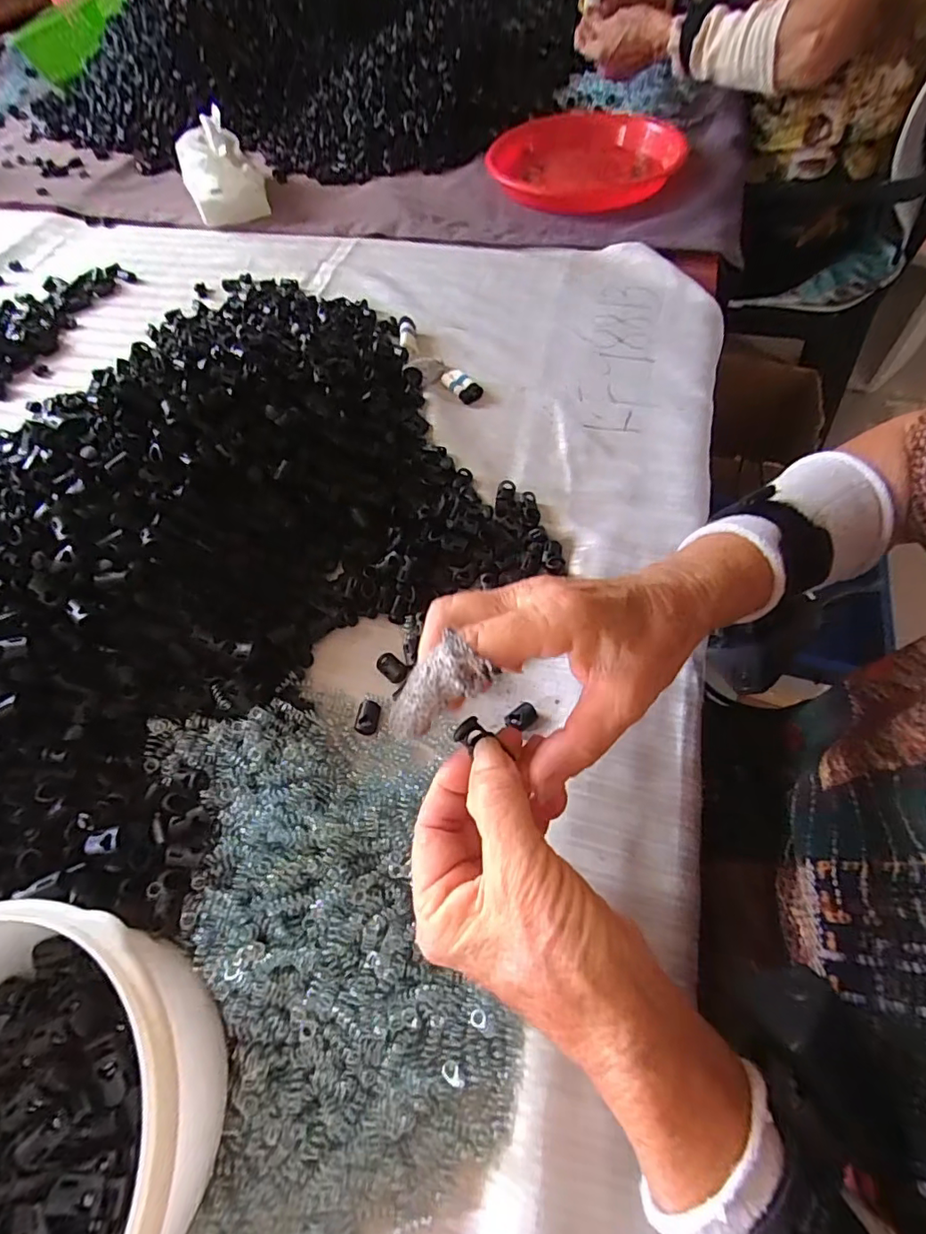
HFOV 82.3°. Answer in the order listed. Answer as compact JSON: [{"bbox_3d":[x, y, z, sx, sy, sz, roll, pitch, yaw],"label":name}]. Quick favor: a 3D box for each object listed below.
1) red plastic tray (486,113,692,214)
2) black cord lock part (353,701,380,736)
[{"bbox_3d":[0.130,-0.496,0.579,0.207,0.035,0.147,9,61,9],"label":"red plastic tray"},{"bbox_3d":[-0.060,0.063,0.335,0.014,0.007,0.022,5,61,7],"label":"black cord lock part"}]

